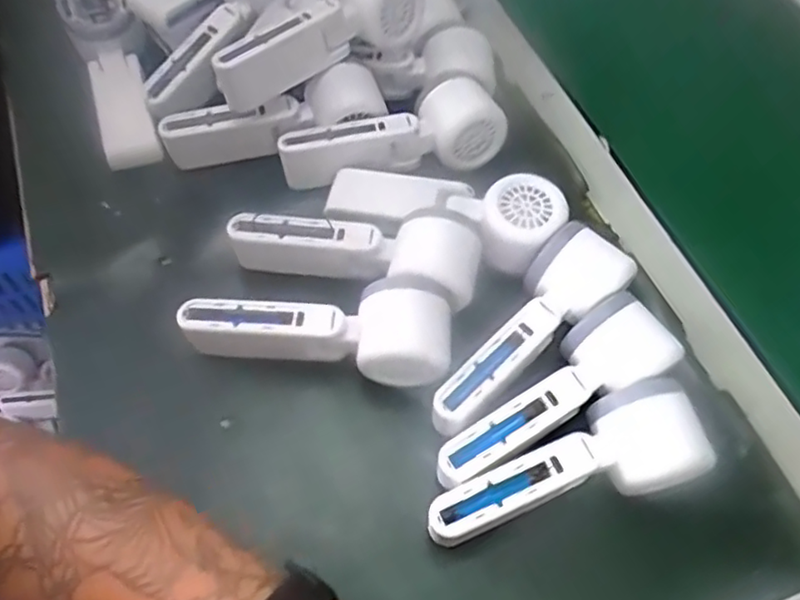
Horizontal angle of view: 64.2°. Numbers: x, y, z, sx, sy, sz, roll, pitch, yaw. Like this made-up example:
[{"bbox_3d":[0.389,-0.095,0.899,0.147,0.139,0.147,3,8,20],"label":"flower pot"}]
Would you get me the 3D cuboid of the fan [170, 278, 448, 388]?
[{"bbox_3d":[-0.052,0.017,0.403,0.167,0.048,0.057,4,60,-1],"label":"fan"}]

